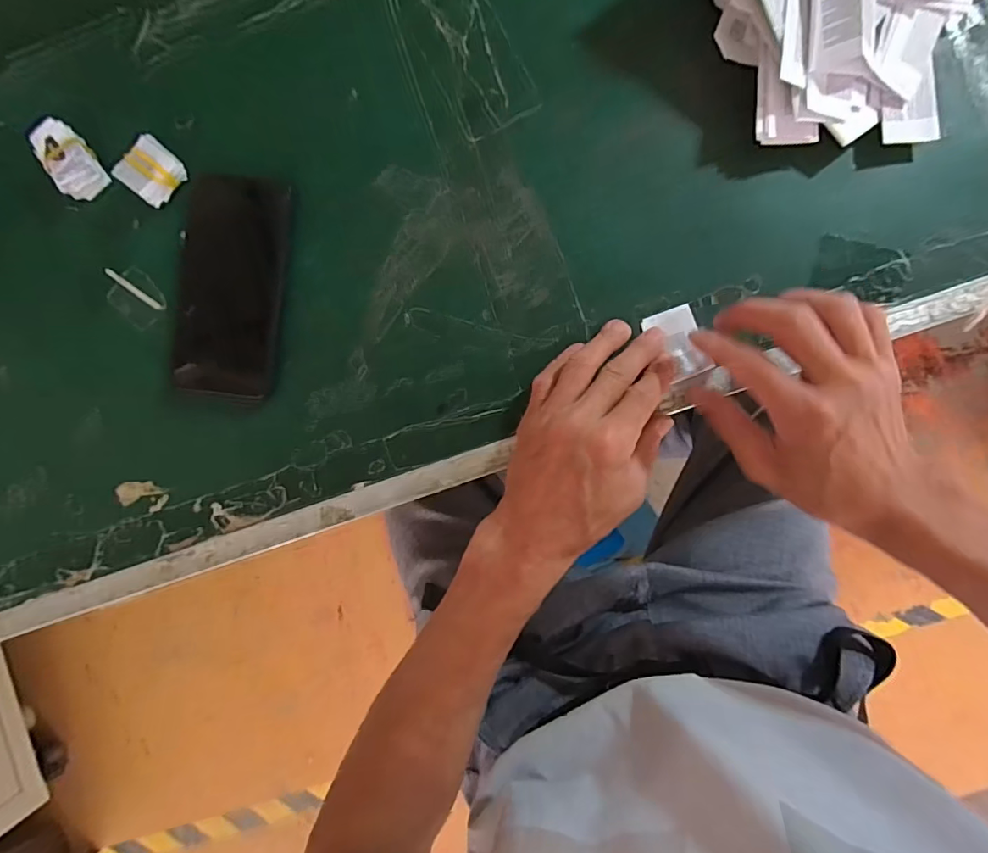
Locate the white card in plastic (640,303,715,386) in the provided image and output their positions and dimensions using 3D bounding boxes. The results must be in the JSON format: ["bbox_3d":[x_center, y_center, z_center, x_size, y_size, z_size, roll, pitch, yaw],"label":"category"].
[{"bbox_3d":[0.127,-0.058,0.343,0.034,0.006,0.050,-19,80,4],"label":"white card in plastic"}]

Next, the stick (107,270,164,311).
[{"bbox_3d":[-0.272,-0.103,0.376,0.051,0.005,0.006,35,92,3],"label":"stick"}]

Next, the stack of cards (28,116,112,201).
[{"bbox_3d":[-0.311,-0.197,0.366,0.030,0.029,0.047,-28,88,3],"label":"stack of cards"}]

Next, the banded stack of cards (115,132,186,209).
[{"bbox_3d":[-0.249,-0.186,0.363,0.028,0.025,0.037,43,92,3],"label":"banded stack of cards"}]

